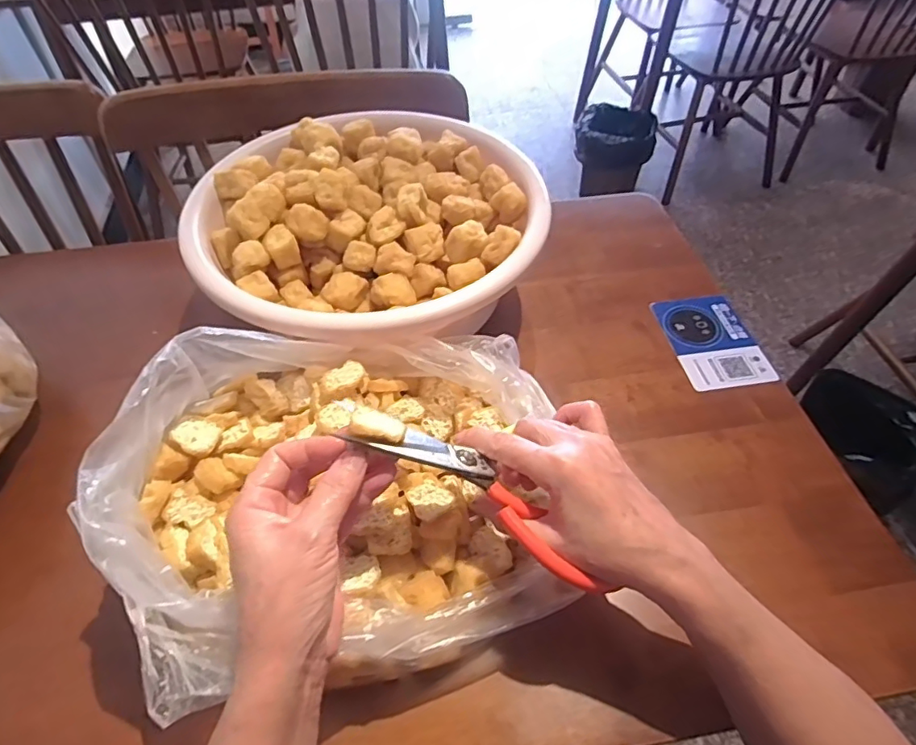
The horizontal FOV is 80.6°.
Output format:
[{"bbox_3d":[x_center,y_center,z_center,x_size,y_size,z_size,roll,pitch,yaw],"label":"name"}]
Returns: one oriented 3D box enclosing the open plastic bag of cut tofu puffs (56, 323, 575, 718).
[{"bbox_3d":[-0.066,0.077,0.369,0.292,0.124,0.236,-4,51,-3],"label":"open plastic bag of cut tofu puffs"}]

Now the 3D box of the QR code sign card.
[{"bbox_3d":[0.264,-0.035,0.566,0.086,0.008,0.126,-8,49,-4],"label":"QR code sign card"}]

